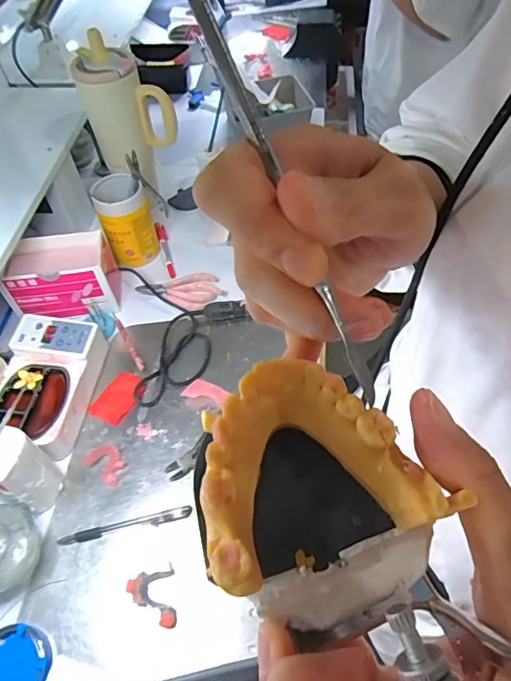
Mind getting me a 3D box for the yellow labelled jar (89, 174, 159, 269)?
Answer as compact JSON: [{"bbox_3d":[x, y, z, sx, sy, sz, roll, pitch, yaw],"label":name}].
[{"bbox_3d":[-0.215,-0.198,0.786,0.078,0.131,0.081,-2,55,3],"label":"yellow labelled jar"}]

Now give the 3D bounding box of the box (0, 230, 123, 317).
[{"bbox_3d":[-0.302,-0.097,0.739,0.154,0.105,0.090,-11,55,-3],"label":"box"}]

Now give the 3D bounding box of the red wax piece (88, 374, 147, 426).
[{"bbox_3d":[-0.191,0.077,0.660,0.051,0.007,0.077,20,59,17],"label":"red wax piece"}]

